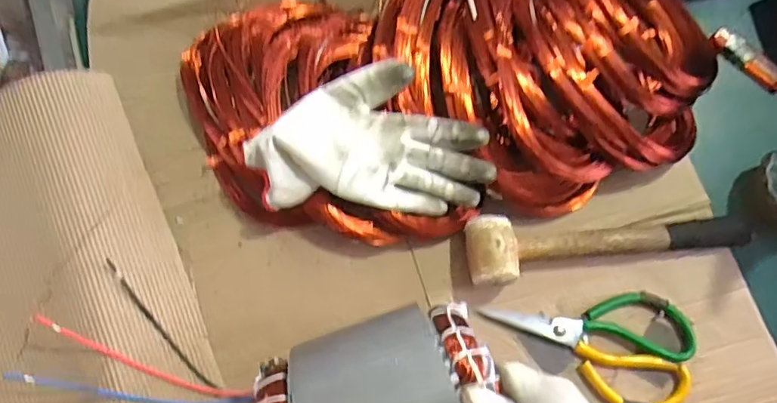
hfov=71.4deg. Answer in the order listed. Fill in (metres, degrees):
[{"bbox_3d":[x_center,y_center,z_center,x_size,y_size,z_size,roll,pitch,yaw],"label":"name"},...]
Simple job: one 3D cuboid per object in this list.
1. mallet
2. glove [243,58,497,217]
[{"bbox_3d":[0.204,0.039,0.487,0.271,0.043,0.061,-3,76,1],"label":"mallet"},{"bbox_3d":[-0.016,-0.055,0.474,0.202,0.026,0.126,2,90,-5],"label":"glove"}]

